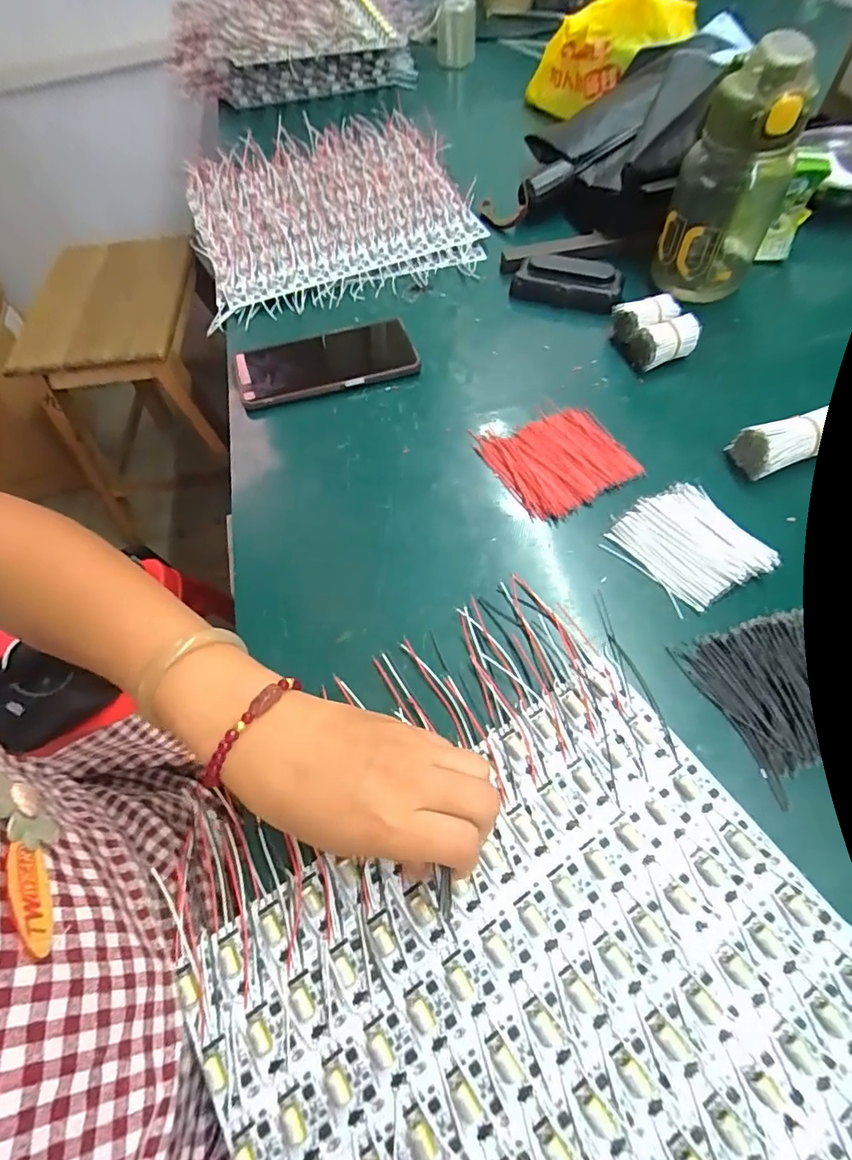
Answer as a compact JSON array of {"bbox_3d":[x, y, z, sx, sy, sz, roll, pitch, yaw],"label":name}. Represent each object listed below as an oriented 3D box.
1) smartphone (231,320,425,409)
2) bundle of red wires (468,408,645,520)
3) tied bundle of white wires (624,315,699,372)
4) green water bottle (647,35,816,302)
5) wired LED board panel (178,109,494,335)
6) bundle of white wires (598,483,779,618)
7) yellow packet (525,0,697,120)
[{"bbox_3d":[-0.094,-0.201,0.465,0.161,0.013,0.079,-14,62,-5],"label":"smartphone"},{"bbox_3d":[0.106,-0.100,0.408,0.104,0.008,0.094,-26,64,-11],"label":"bundle of red wires"},{"bbox_3d":[0.210,-0.211,0.449,0.050,0.035,0.033,-22,63,-10],"label":"tied bundle of white wires"},{"bbox_3d":[0.260,-0.335,0.432,0.089,0.171,0.077,22,64,14],"label":"green water bottle"},{"bbox_3d":[-0.118,-0.437,0.591,0.296,0.034,0.313,-18,62,-4],"label":"wired LED board panel"},{"bbox_3d":[0.185,-0.025,0.360,0.084,0.013,0.086,-28,64,-12],"label":"bundle of white wires"},{"bbox_3d":[0.213,-0.643,0.624,0.201,0.087,0.068,-3,57,35],"label":"yellow packet"}]

